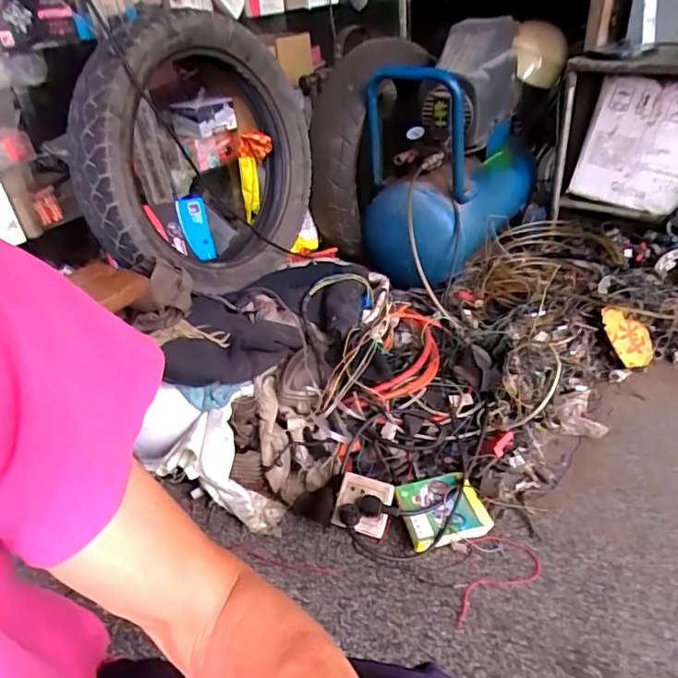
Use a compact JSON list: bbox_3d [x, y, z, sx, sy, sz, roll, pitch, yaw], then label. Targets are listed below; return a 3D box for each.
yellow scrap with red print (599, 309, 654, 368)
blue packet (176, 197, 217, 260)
[{"bbox_3d":[0.625,-0.009,1.142,0.084,0.155,0.006,-35,10,-6],"label":"yellow scrap with red print"},{"bbox_3d":[-0.331,-0.252,1.225,0.058,0.141,0.018,-14,17,-12],"label":"blue packet"}]

